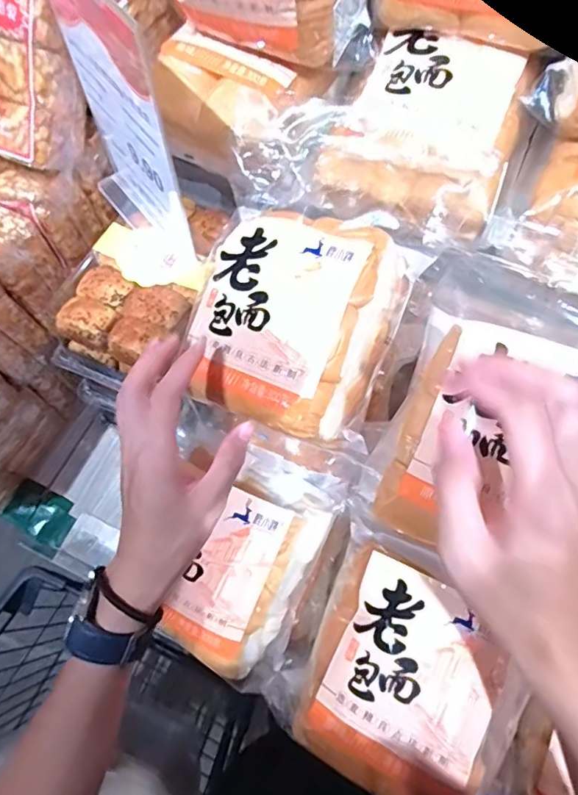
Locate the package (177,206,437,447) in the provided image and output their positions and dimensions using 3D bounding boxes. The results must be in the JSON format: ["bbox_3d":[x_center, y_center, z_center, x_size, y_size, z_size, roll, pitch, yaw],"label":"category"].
[{"bbox_3d":[0.000,-0.061,0.409,0.150,0.076,0.167,23,96,17],"label":"package"}]

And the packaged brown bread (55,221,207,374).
[{"bbox_3d":[-0.146,-0.091,0.499,0.116,0.051,0.143,17,68,8],"label":"packaged brown bread"}]

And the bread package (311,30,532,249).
[{"bbox_3d":[0.119,-0.224,0.421,0.143,0.056,0.170,29,93,4],"label":"bread package"}]

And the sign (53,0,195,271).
[{"bbox_3d":[-0.140,-0.216,0.439,0.043,0.188,0.144,-35,71,-13],"label":"sign"}]

